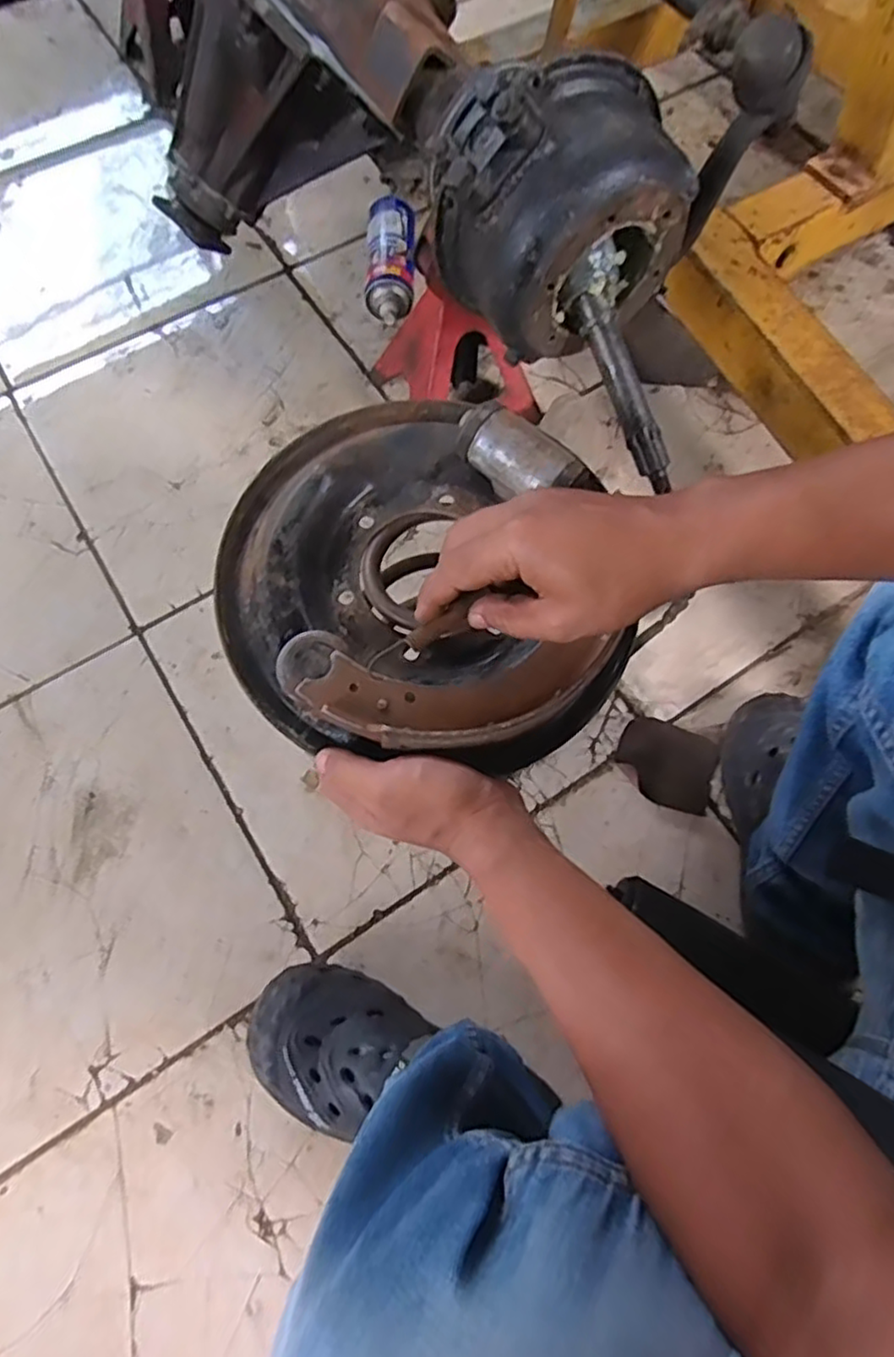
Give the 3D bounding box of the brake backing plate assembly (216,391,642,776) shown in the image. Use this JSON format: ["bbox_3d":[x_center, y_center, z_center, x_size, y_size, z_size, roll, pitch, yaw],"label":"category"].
[{"bbox_3d":[-0.014,-0.074,0.430,0.263,0.060,0.249,14,70,3],"label":"brake backing plate assembly"}]

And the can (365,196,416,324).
[{"bbox_3d":[-0.076,-0.567,0.915,0.066,0.078,0.185,1,69,-1],"label":"can"}]

